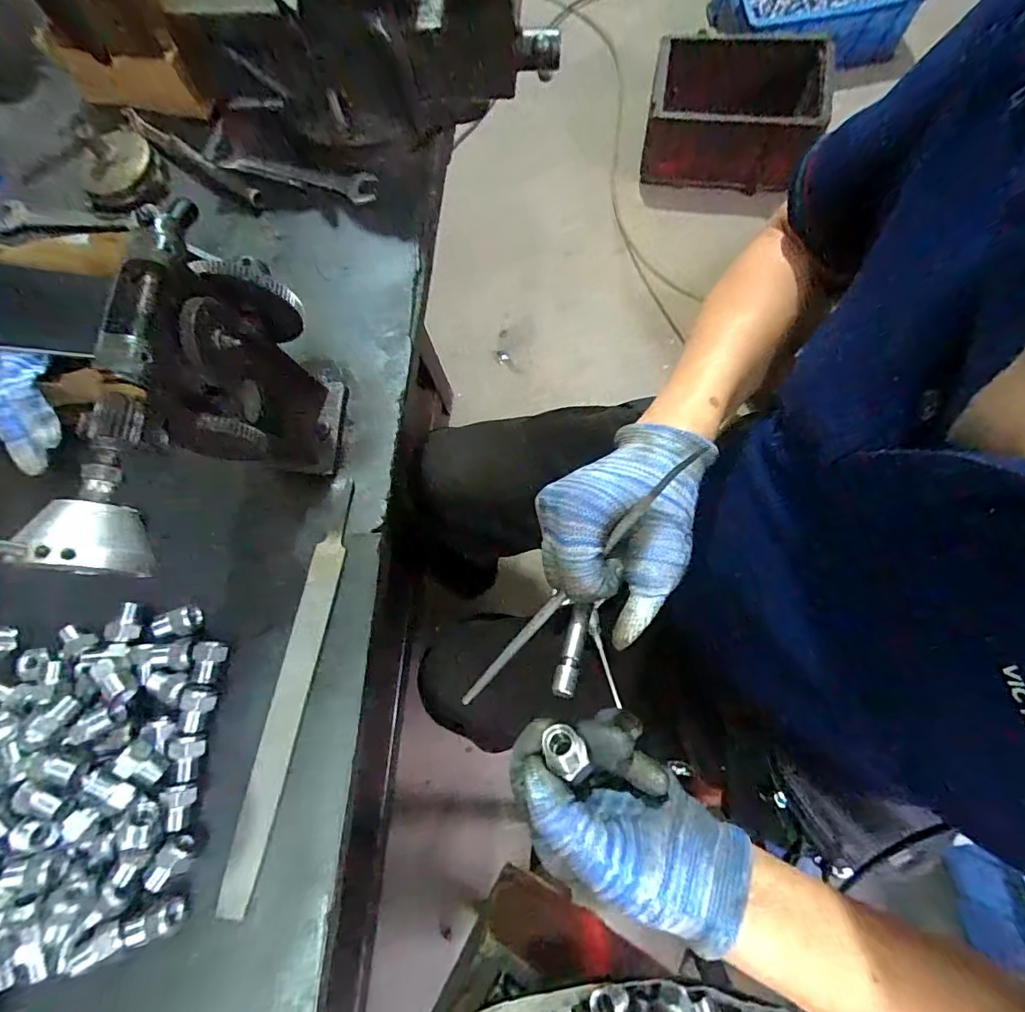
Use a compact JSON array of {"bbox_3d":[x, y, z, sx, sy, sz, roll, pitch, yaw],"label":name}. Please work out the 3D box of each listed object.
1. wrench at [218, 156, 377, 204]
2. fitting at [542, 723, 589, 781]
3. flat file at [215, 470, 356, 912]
[{"bbox_3d":[-0.211,-0.328,0.497,0.169,0.013,0.034,18,76,9],"label":"wrench"},{"bbox_3d":[0.027,0.124,0.255,0.017,0.008,0.024,-43,78,-11],"label":"fitting"},{"bbox_3d":[-0.157,0.125,0.364,0.020,0.010,0.290,10,75,7],"label":"flat file"}]

